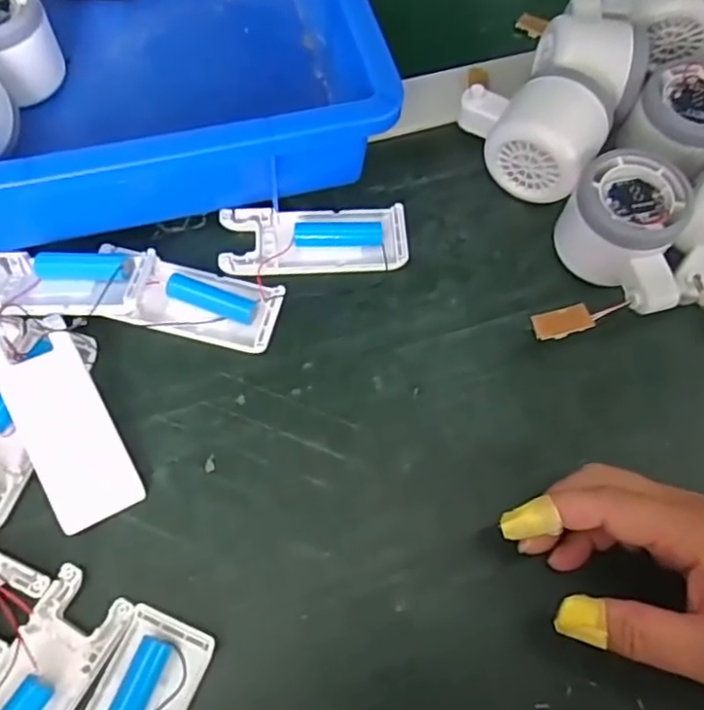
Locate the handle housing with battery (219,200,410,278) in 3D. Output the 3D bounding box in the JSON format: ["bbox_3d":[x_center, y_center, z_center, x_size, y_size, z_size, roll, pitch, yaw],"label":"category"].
[{"bbox_3d":[-0.021,-0.066,0.367,0.104,0.013,0.045,-5,68,-5],"label":"handle housing with battery"}]

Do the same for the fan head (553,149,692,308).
[{"bbox_3d":[0.148,-0.066,0.354,0.063,0.052,0.088,9,68,1],"label":"fan head"}]

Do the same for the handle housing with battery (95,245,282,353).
[{"bbox_3d":[-0.090,-0.032,0.345,0.100,0.023,0.038,15,68,3],"label":"handle housing with battery"}]

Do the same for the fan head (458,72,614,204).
[{"bbox_3d":[0.108,-0.137,0.381,0.084,0.054,0.066,35,70,11],"label":"fan head"}]

